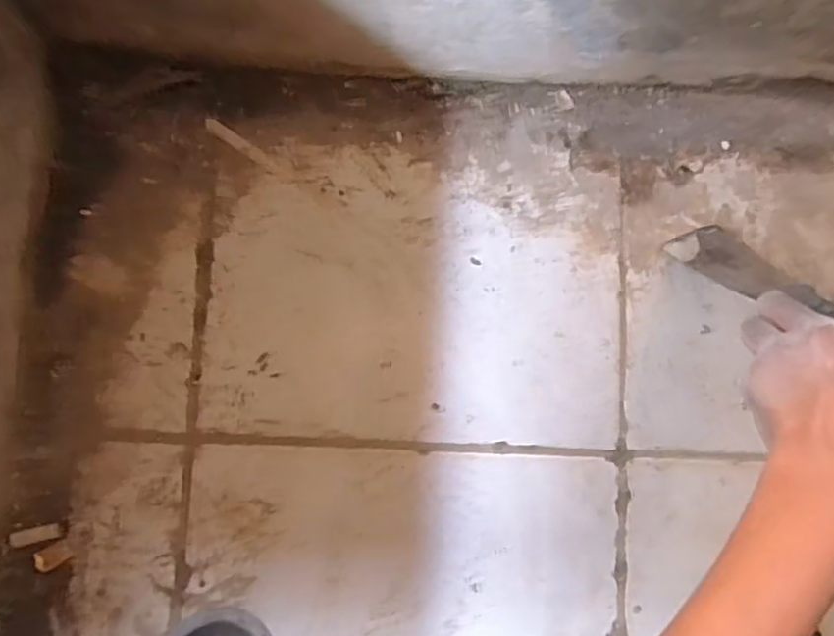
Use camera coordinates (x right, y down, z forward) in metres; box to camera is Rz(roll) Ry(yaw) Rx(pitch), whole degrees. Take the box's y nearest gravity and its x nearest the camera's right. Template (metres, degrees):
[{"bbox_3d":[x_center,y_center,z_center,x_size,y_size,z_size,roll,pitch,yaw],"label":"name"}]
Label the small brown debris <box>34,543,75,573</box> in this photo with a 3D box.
[{"bbox_3d":[-0.233,0.153,0.388,0.020,0.007,0.014,-22,87,-7],"label":"small brown debris"}]

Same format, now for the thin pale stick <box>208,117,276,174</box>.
[{"bbox_3d":[-0.126,-0.124,0.432,0.060,0.004,0.009,35,82,-1],"label":"thin pale stick"}]

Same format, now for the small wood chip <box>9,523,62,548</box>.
[{"bbox_3d":[-0.241,0.138,0.384,0.030,0.004,0.009,-11,86,-6],"label":"small wood chip"}]

